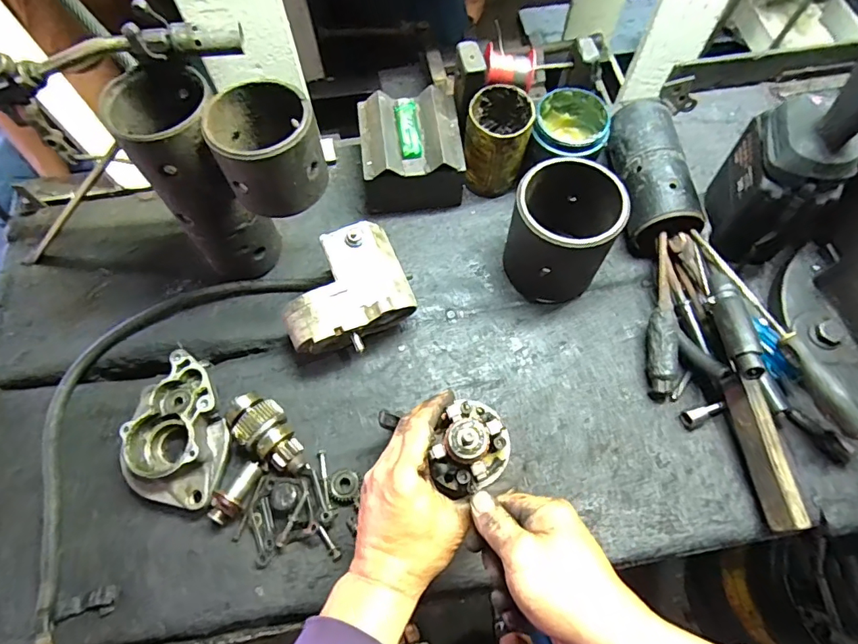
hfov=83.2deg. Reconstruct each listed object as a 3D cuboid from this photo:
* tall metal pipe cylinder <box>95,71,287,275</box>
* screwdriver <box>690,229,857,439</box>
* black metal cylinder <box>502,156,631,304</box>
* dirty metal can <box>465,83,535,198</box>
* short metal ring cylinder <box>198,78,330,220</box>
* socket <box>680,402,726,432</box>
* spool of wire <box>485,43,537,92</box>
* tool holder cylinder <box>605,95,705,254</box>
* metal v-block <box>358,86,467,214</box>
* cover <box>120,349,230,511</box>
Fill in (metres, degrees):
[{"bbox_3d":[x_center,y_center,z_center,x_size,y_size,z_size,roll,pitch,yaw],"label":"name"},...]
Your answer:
[{"bbox_3d":[-0.227,-0.137,0.501,0.090,0.222,0.095,-4,65,-1],"label":"tall metal pipe cylinder"},{"bbox_3d":[0.349,0.000,0.491,0.024,0.027,0.247,-22,67,-9],"label":"screwdriver"},{"bbox_3d":[0.148,-0.101,0.540,0.106,0.128,0.115,0,65,1],"label":"black metal cylinder"},{"bbox_3d":[0.082,-0.218,0.594,0.070,0.108,0.074,0,65,1],"label":"dirty metal can"},{"bbox_3d":[-0.140,-0.153,0.427,0.089,0.076,0.094,-22,67,-9],"label":"short metal ring cylinder"},{"bbox_3d":[0.289,0.096,0.508,0.047,0.014,0.018,-29,67,10],"label":"socket"},{"bbox_3d":[0.094,-0.296,0.557,0.058,0.035,0.033,6,66,3],"label":"spool of wire"},{"bbox_3d":[0.270,-0.180,0.593,0.080,0.064,0.184,-4,65,-1],"label":"tool holder cylinder"},{"bbox_3d":[-0.022,-0.209,0.605,0.120,0.093,0.111,-8,65,-3],"label":"metal v-block"},{"bbox_3d":[-0.263,0.112,0.492,0.104,0.043,0.150,-11,66,-4],"label":"cover"}]

